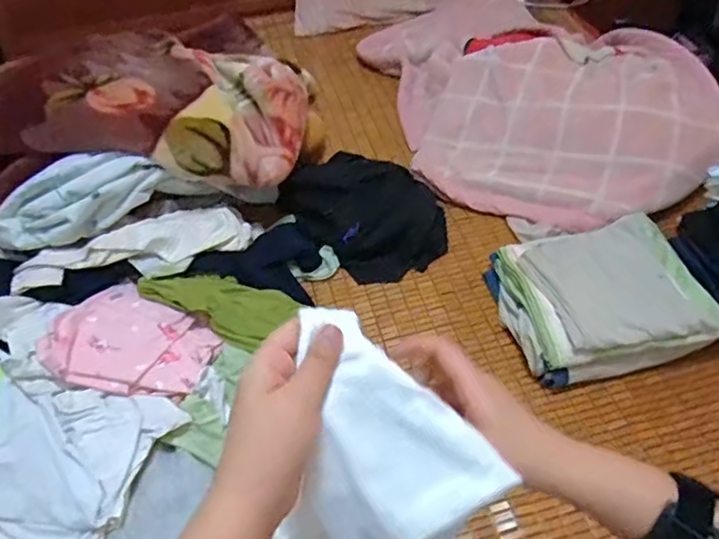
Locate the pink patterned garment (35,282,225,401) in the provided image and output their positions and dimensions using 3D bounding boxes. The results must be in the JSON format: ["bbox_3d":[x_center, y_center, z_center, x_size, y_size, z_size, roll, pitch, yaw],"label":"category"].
[{"bbox_3d":[-0.371,0.106,1.001,0.258,0.050,0.251,17,40,-2],"label":"pink patterned garment"}]

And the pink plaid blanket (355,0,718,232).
[{"bbox_3d":[0.448,-0.479,1.442,0.725,0.170,0.914,-12,49,-5],"label":"pink plaid blanket"}]

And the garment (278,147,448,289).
[{"bbox_3d":[0.008,-0.125,1.236,0.259,0.066,0.357,-27,52,-18],"label":"garment"}]

